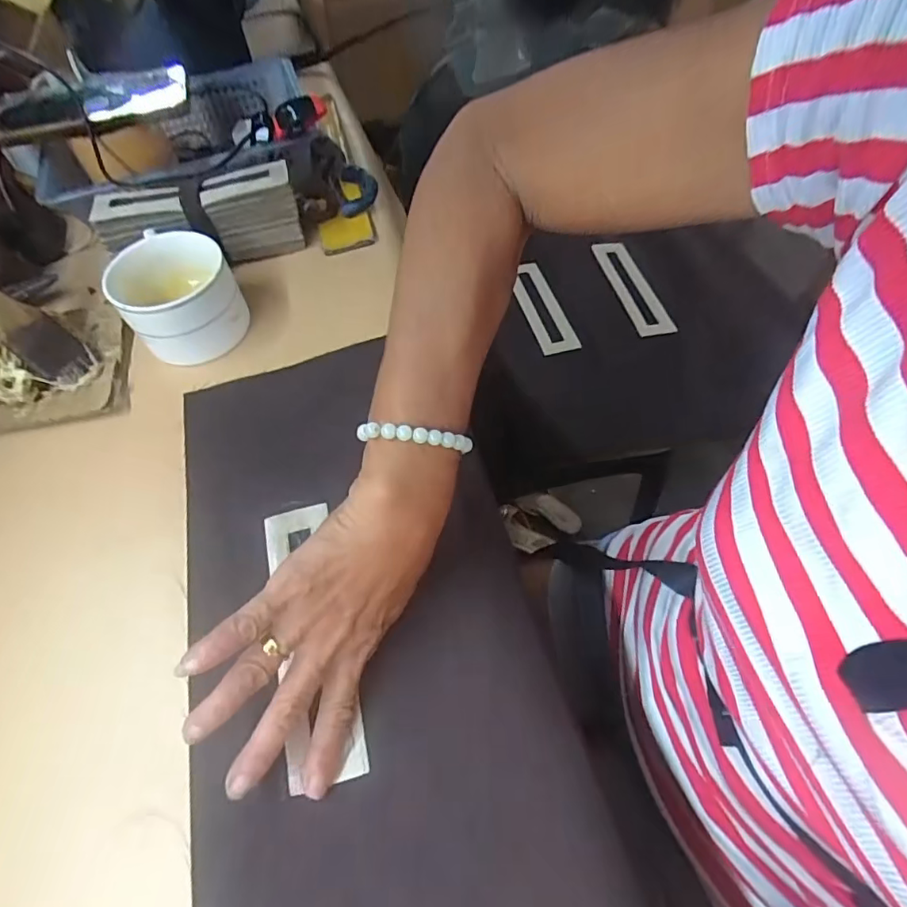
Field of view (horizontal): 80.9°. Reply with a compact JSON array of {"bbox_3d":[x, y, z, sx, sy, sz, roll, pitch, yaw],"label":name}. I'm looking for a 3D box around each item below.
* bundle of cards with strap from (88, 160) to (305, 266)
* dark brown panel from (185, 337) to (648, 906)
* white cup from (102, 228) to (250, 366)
[{"bbox_3d":[-0.212,-0.200,0.457,0.160,0.059,0.052,-14,59,-6],"label":"bundle of cards with strap"},{"bbox_3d":[-0.059,0.090,0.317,0.207,0.012,0.395,-10,59,-5],"label":"dark brown panel"},{"bbox_3d":[-0.212,-0.122,0.414,0.082,0.055,0.089,-1,58,2],"label":"white cup"}]

